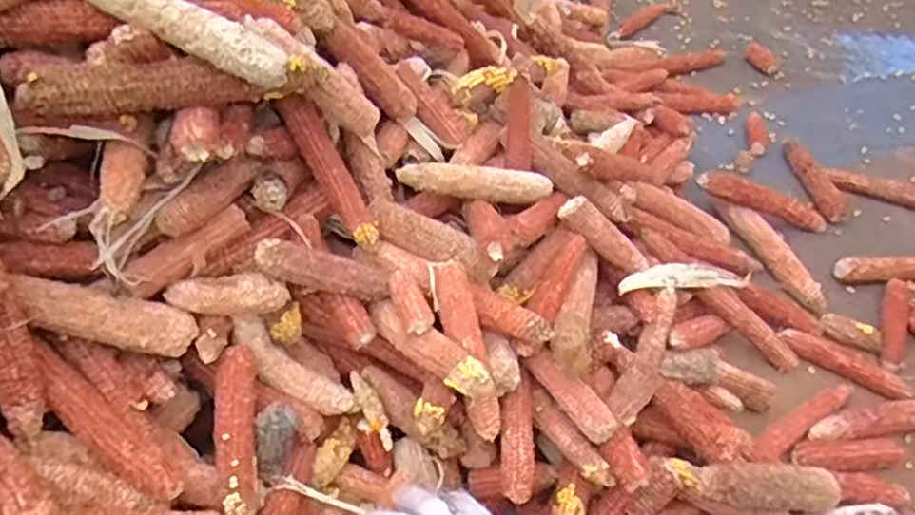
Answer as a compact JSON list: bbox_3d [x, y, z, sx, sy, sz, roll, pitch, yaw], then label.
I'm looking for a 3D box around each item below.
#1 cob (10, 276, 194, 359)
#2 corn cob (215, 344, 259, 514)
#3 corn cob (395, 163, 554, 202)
[{"bbox_3d":[-0.262,0.045,0.522,0.125,0.026,0.034,19,43,-23],"label":"cob"},{"bbox_3d":[-0.167,0.136,0.529,0.028,0.021,0.143,-6,63,-11],"label":"corn cob"},{"bbox_3d":[0.026,-0.074,0.687,0.176,0.023,0.028,1,44,-33],"label":"corn cob"}]

